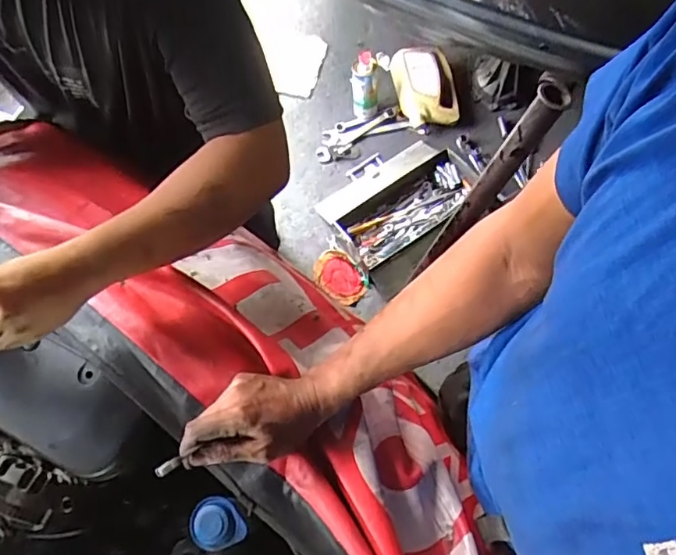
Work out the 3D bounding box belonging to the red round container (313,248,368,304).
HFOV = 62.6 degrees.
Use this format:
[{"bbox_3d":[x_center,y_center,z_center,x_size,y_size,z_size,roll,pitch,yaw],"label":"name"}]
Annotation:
[{"bbox_3d":[0.002,-0.003,1.834,0.144,0.034,0.194,-37,74,-12],"label":"red round container"}]

